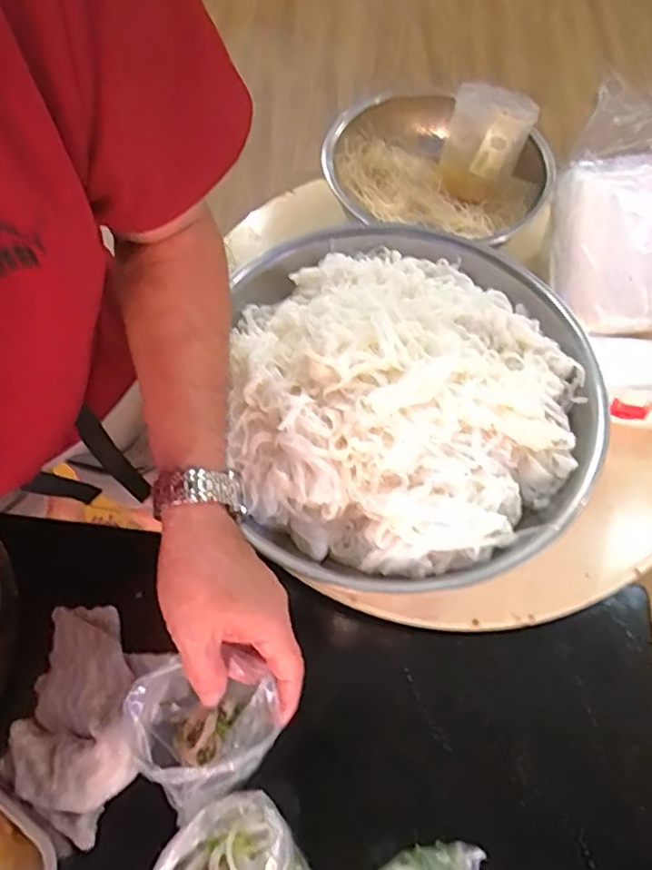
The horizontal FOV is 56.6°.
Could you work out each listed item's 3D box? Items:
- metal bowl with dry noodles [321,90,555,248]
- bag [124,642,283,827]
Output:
[{"bbox_3d":[0.116,-0.295,0.693,0.247,0.066,0.228,35,67,17],"label":"metal bowl with dry noodles"},{"bbox_3d":[-0.082,0.211,0.449,0.094,0.139,0.090,-30,62,-12],"label":"bag"}]

